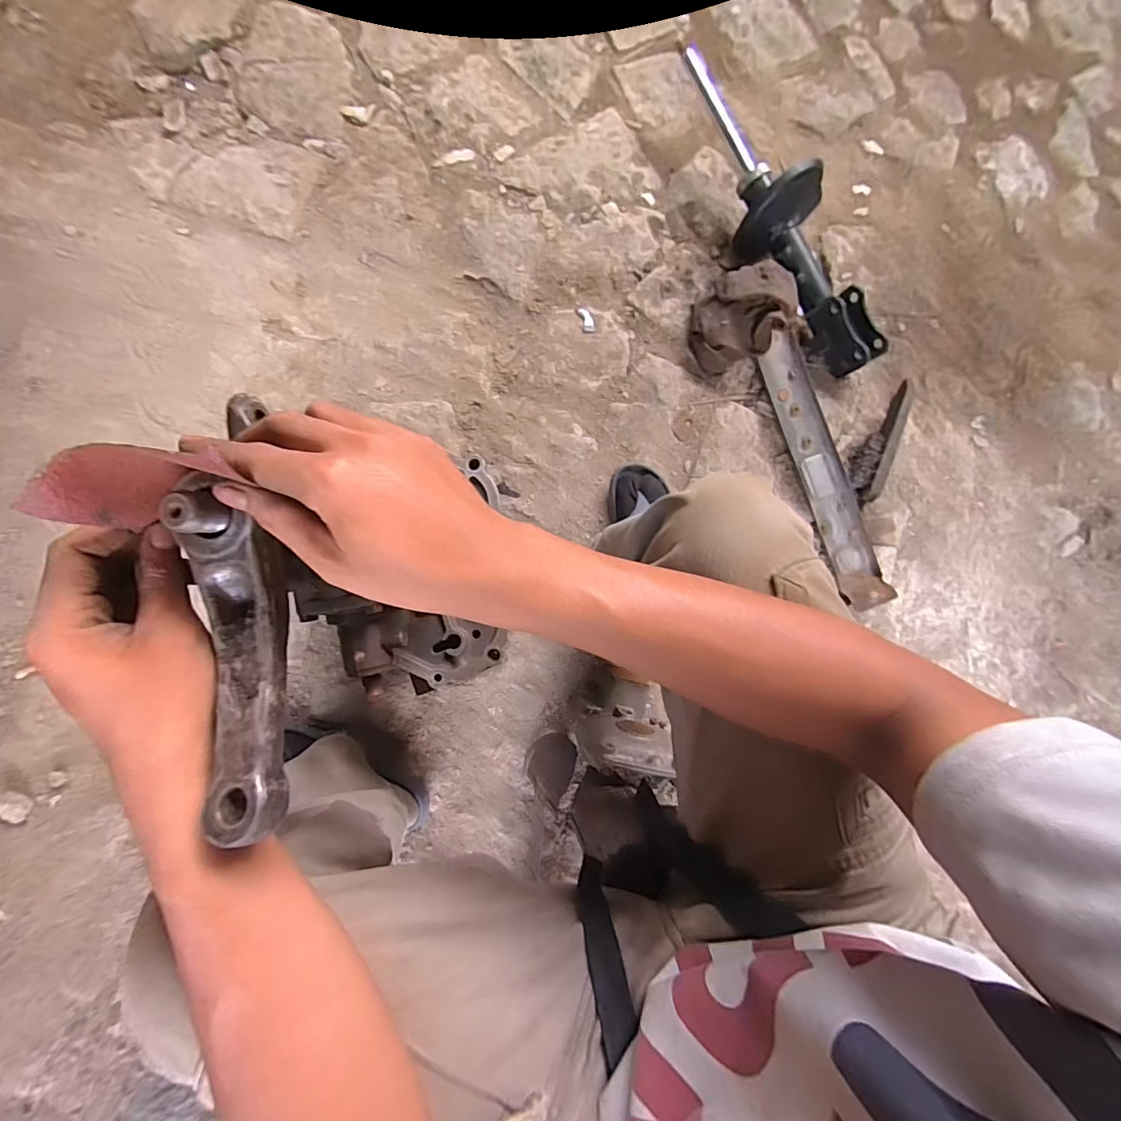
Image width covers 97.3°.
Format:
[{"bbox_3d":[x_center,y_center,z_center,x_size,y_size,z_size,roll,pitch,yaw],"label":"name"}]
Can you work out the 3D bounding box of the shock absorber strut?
[{"bbox_3d":[0.376,-0.585,0.840,0.153,0.138,0.571,-21,84,-8],"label":"shock absorber strut"}]

